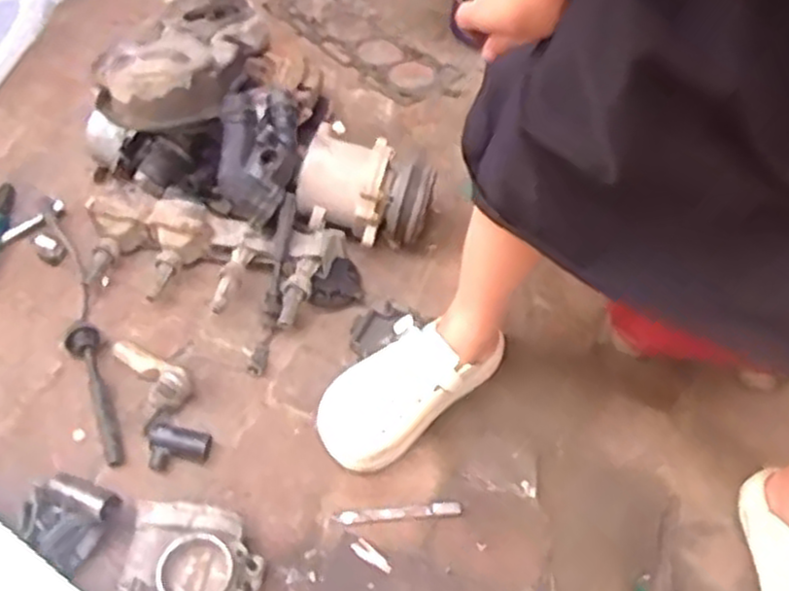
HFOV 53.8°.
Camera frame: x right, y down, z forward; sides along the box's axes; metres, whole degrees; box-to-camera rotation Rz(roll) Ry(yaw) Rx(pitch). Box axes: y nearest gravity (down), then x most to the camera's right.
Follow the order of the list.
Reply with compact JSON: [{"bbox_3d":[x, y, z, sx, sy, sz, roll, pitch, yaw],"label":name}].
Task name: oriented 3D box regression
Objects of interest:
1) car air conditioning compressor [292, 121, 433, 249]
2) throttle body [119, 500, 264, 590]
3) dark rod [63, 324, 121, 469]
[{"bbox_3d":[-0.036,-0.127,0.995,0.156,0.124,0.122,17,53,10],"label":"car air conditioning compressor"},{"bbox_3d":[-0.187,0.257,0.725,0.117,0.063,0.107,7,52,2],"label":"throttle body"},{"bbox_3d":[-0.324,0.107,0.846,0.033,0.019,0.169,-18,70,-15],"label":"dark rod"}]

